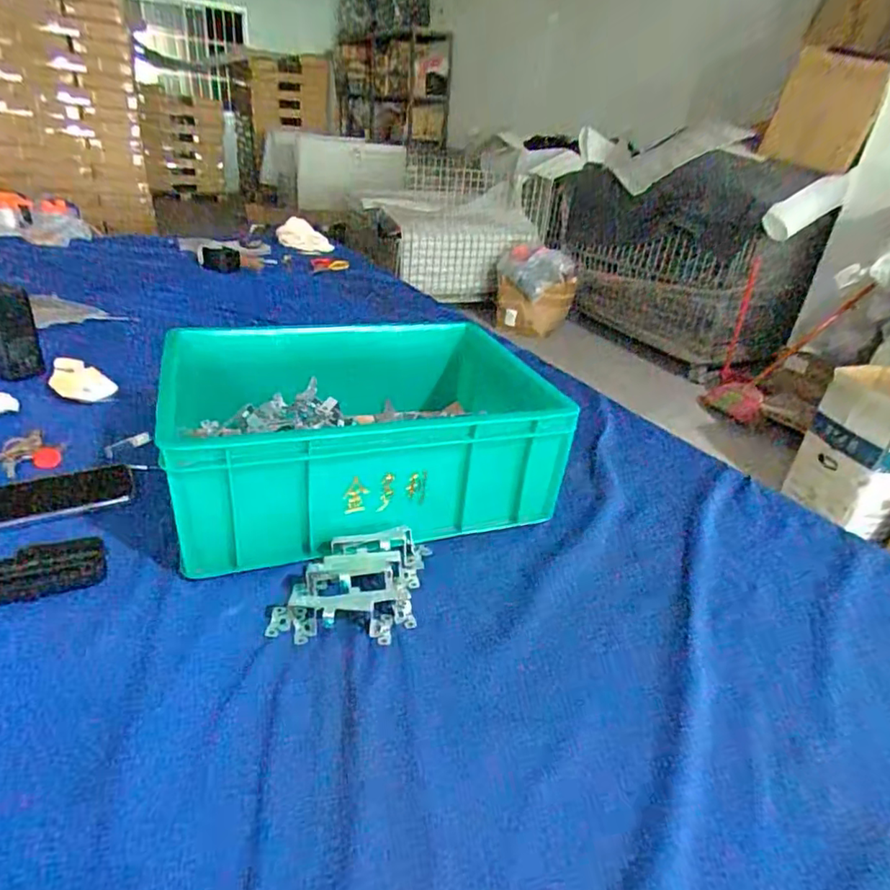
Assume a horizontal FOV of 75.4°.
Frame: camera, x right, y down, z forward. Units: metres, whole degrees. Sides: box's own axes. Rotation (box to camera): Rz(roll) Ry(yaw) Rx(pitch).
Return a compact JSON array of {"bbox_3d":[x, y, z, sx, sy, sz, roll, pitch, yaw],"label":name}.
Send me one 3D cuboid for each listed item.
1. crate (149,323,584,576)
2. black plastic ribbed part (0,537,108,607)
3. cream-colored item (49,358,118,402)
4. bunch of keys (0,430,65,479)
[{"bbox_3d":[-0.102,-0.029,0.685,0.431,0.142,0.327,-5,30,-19],"label":"crate"},{"bbox_3d":[-0.371,0.117,0.517,0.118,0.012,0.052,-9,58,-21],"label":"black plastic ribbed part"},{"bbox_3d":[-0.512,-0.089,0.811,0.090,0.043,0.049,11,29,11],"label":"cream-colored item"},{"bbox_3d":[-0.491,0.009,0.673,0.076,0.030,0.056,-13,33,-31],"label":"bunch of keys"}]

